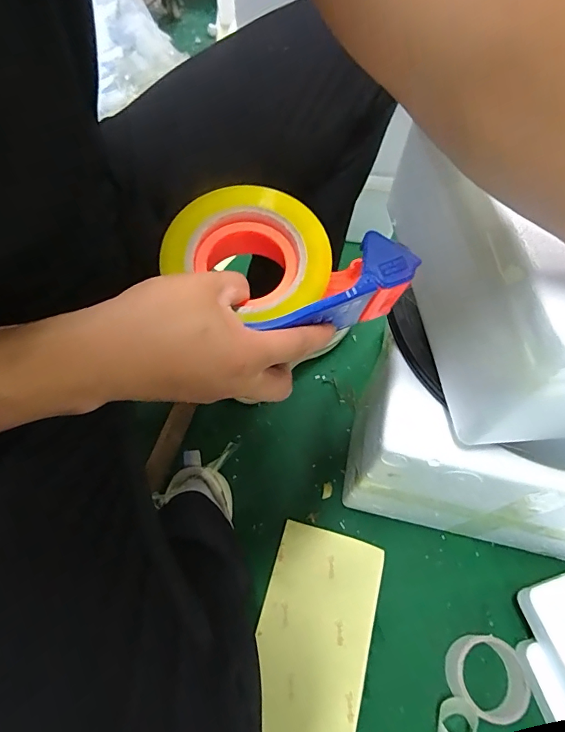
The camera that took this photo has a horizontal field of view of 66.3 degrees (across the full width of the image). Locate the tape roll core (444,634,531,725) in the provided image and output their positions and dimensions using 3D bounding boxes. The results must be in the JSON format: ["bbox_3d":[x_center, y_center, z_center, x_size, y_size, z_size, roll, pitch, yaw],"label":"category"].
[{"bbox_3d":[0.256,0.387,0.541,0.095,0.047,0.089,1,61,-2],"label":"tape roll core"}]

